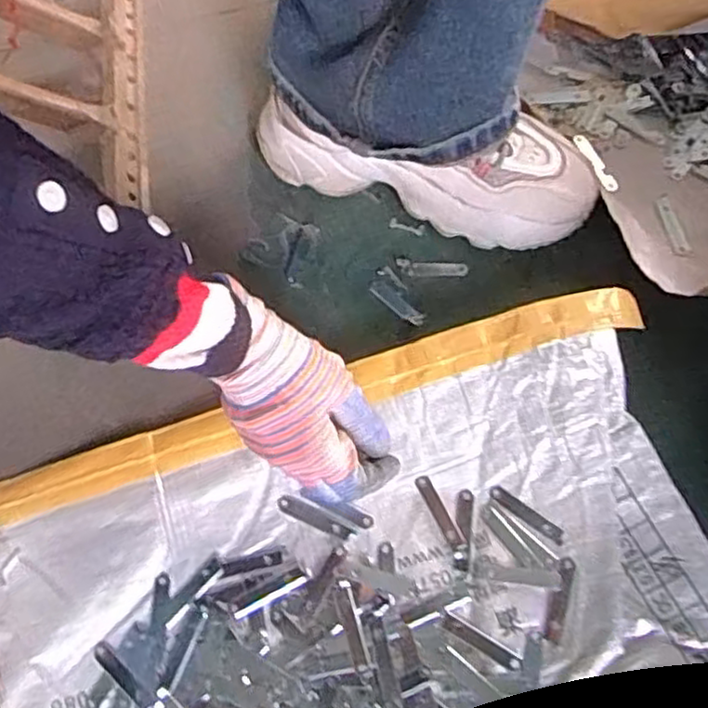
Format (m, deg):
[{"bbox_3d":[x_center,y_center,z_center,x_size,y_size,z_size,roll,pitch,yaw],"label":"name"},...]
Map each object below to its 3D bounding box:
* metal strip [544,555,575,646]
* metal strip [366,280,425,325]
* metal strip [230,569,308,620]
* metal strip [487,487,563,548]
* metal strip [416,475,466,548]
[{"bbox_3d":[0.124,0.148,0.426,0.010,0.004,0.050,11,73,23],"label":"metal strip"},{"bbox_3d":[0.031,-0.038,0.512,0.012,0.004,0.051,-42,69,-15],"label":"metal strip"},{"bbox_3d":[-0.053,0.146,0.433,0.047,0.004,0.012,-25,66,-8],"label":"metal strip"},{"bbox_3d":[0.108,0.101,0.443,0.052,0.004,0.009,35,71,17],"label":"metal strip"},{"bbox_3d":[0.054,0.100,0.448,0.009,0.004,0.049,-26,66,-9],"label":"metal strip"}]

